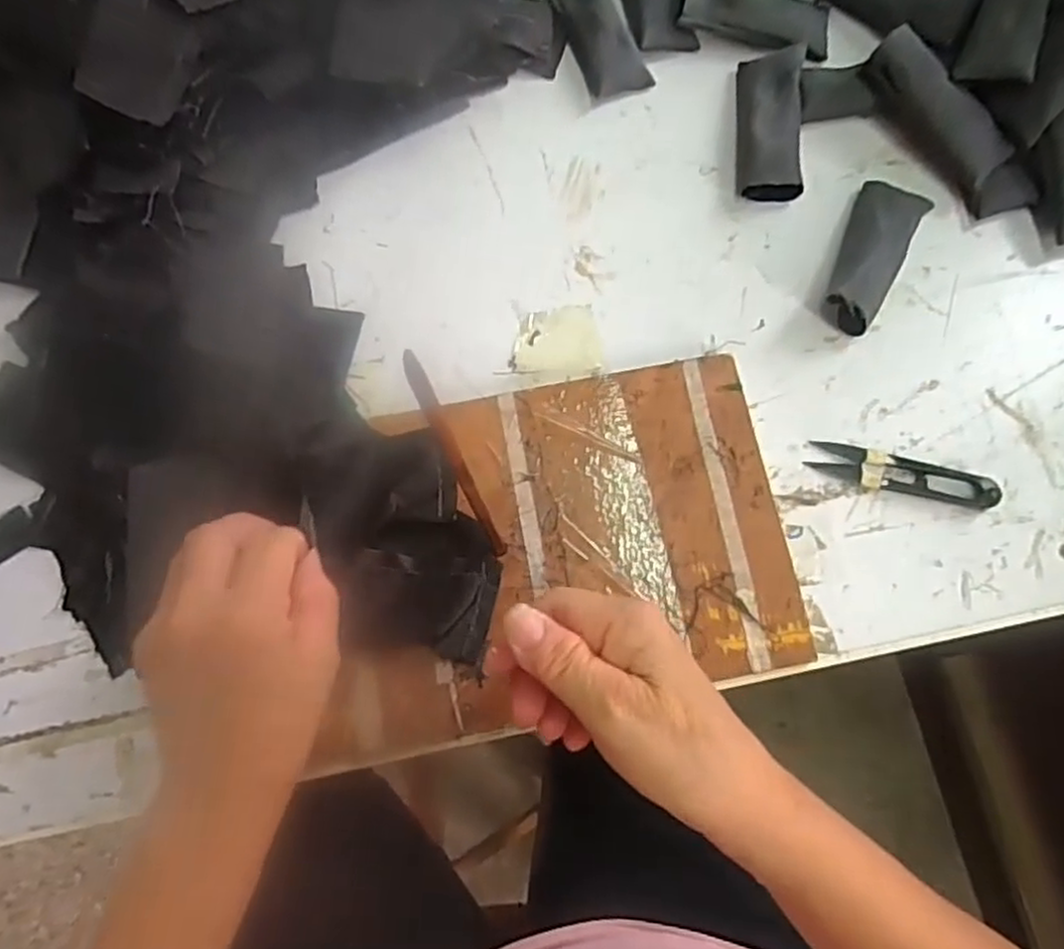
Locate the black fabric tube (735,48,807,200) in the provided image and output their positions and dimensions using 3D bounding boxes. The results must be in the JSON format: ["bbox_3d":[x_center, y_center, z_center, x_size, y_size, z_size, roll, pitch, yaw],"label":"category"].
[{"bbox_3d":[0.152,-0.221,0.460,0.038,0.021,0.104,4,74,3],"label":"black fabric tube"}]

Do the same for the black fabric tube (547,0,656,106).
[{"bbox_3d":[0.044,-0.301,0.484,0.042,0.025,0.099,-19,74,-4],"label":"black fabric tube"}]

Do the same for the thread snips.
[{"bbox_3d":[0.207,-0.001,0.406,0.099,0.011,0.022,13,75,5],"label":"thread snips"}]

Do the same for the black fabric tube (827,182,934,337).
[{"bbox_3d":[0.202,-0.134,0.432,0.039,0.025,0.102,29,77,9],"label":"black fabric tube"}]

